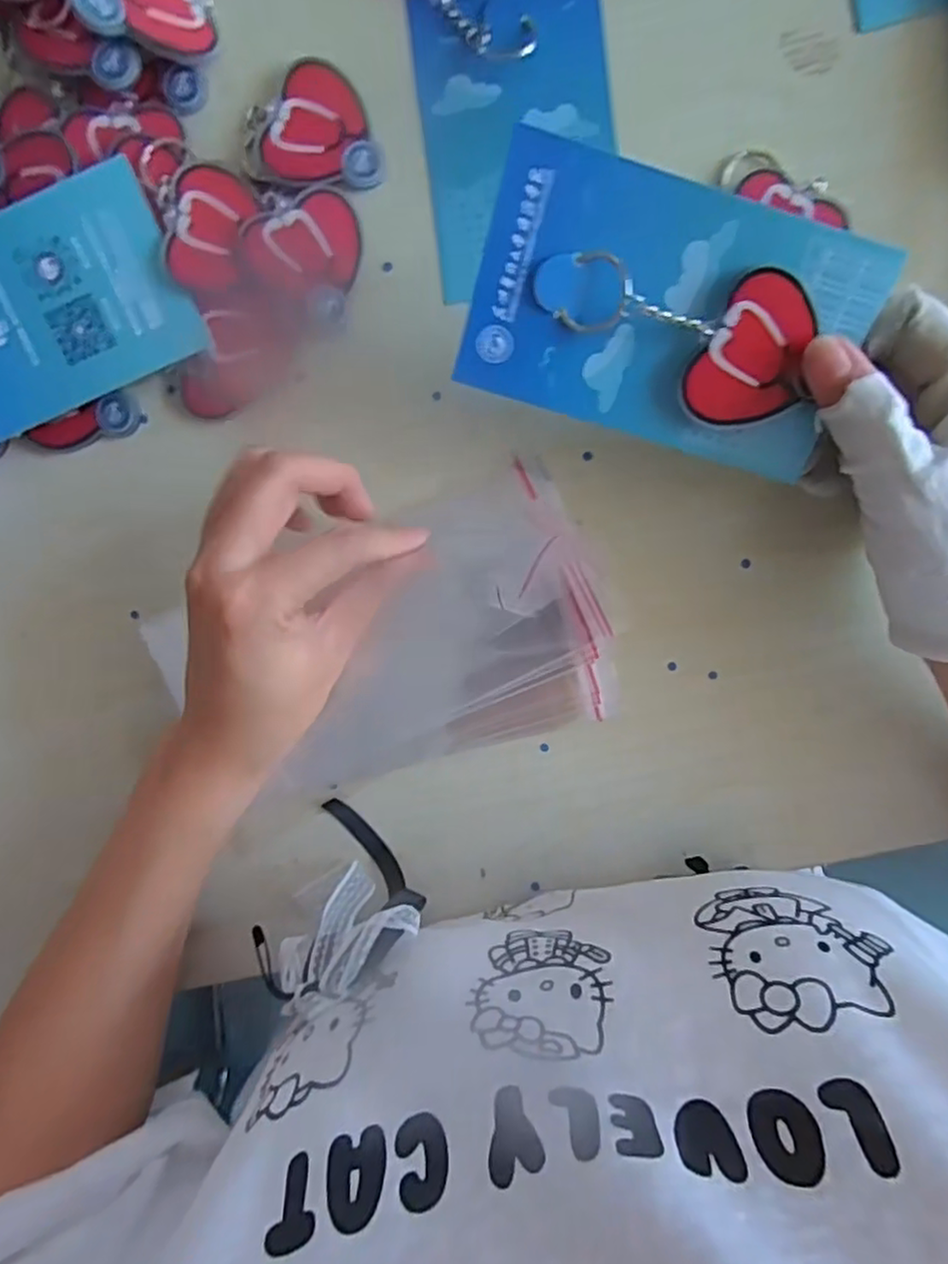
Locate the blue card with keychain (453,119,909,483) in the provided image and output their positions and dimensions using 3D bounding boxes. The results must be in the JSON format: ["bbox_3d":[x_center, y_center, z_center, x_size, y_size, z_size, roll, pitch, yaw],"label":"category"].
[{"bbox_3d":[0.067,-0.108,0.230,0.130,0.006,0.078,16,113,-4],"label":"blue card with keychain"}]

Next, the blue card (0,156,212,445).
[{"bbox_3d":[-0.188,-0.133,0.283,0.132,0.008,0.078,-24,99,3],"label":"blue card"}]

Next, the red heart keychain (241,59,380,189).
[{"bbox_3d":[-0.068,-0.213,0.281,0.055,0.008,0.050,1,97,2],"label":"red heart keychain"}]

